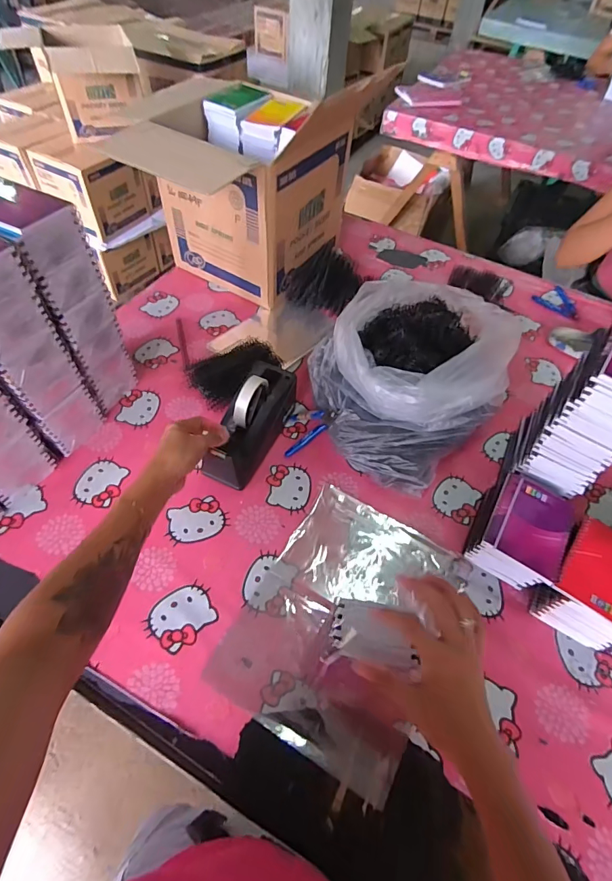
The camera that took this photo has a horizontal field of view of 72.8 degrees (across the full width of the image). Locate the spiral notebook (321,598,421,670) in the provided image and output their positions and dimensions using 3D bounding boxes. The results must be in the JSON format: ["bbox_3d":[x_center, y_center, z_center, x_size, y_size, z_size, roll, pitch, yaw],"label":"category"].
[{"bbox_3d":[0.066,0.197,0.425,0.100,0.007,0.059,-11,56,41],"label":"spiral notebook"}]

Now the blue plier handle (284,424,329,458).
[{"bbox_3d":[0.000,0.000,0.700,0.090,0.012,0.014,-38,55,22],"label":"blue plier handle"}]

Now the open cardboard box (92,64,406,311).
[{"bbox_3d":[-0.099,-0.543,0.920,0.339,0.332,0.324,36,60,18],"label":"open cardboard box"}]

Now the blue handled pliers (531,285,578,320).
[{"bbox_3d":[0.620,-0.331,1.009,0.071,0.019,0.111,-18,58,-16],"label":"blue handled pliers"}]

